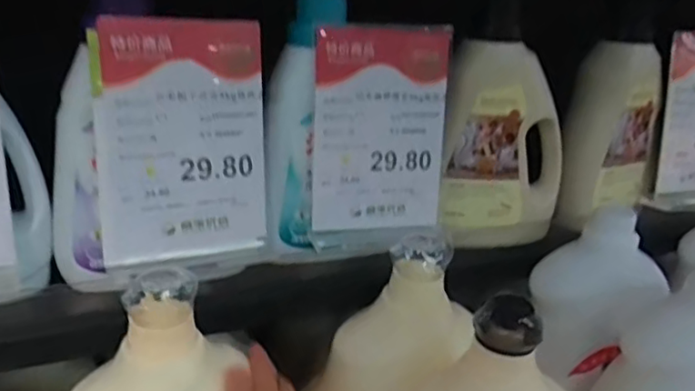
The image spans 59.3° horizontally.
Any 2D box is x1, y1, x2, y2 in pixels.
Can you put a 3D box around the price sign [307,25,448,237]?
[{"bbox_3d":[0.035,-0.066,0.618,0.143,0.200,0.007,-5,15,-17],"label":"price sign"}]

